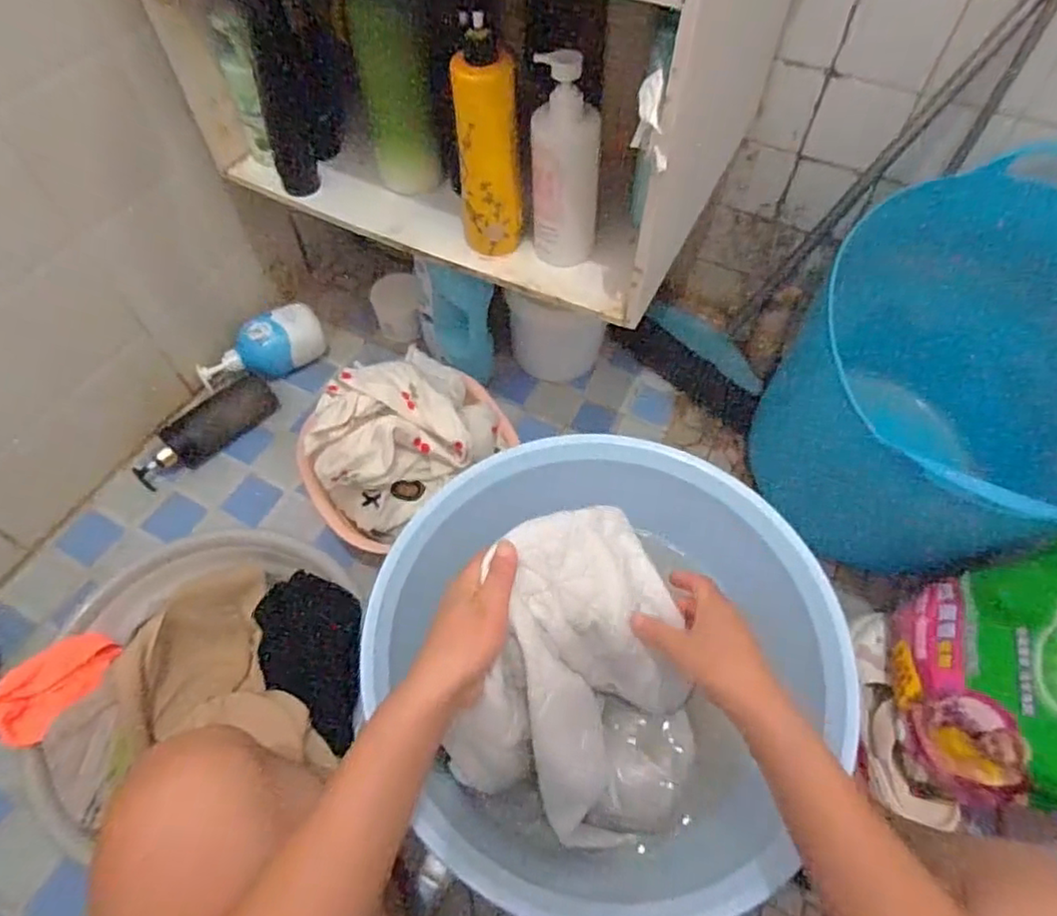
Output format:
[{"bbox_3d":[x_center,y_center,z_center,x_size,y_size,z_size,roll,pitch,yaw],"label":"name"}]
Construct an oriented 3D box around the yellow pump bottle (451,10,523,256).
[{"bbox_3d":[-0.039,-0.298,0.634,0.059,0.194,0.042,13,58,10],"label":"yellow pump bottle"}]

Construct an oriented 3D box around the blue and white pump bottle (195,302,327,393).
[{"bbox_3d":[-0.413,-0.164,0.983,0.195,0.092,0.065,-35,63,-19],"label":"blue and white pump bottle"}]

